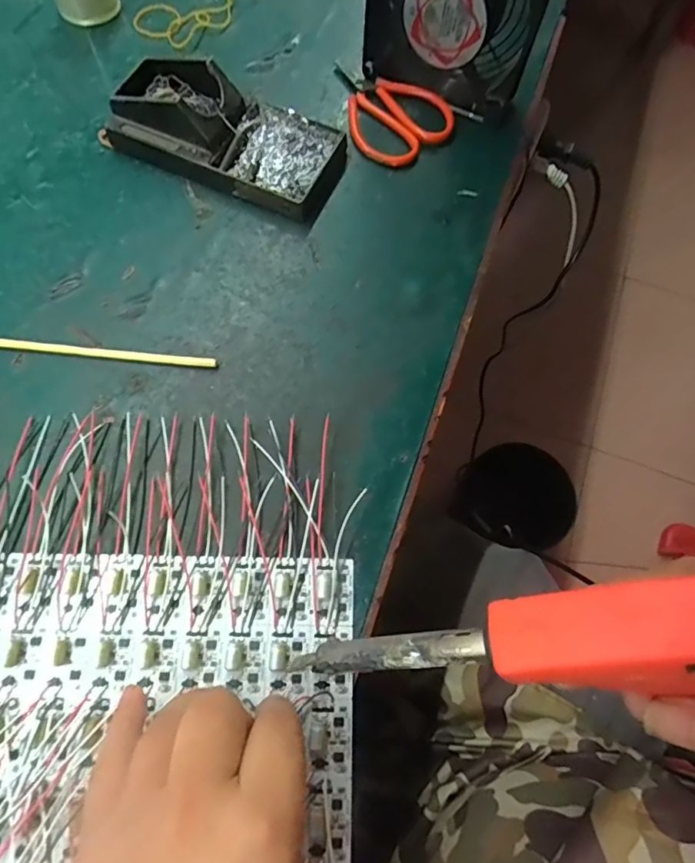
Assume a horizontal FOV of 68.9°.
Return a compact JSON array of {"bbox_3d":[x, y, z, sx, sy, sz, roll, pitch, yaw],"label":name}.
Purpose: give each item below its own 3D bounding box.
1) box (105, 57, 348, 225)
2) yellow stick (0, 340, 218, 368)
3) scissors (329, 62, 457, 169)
[{"bbox_3d":[-0.089,-0.218,0.364,0.168,0.038,0.083,22,71,5],"label":"box"},{"bbox_3d":[-0.180,-0.052,0.320,0.193,0.005,0.006,5,68,1],"label":"yellow stick"},{"bbox_3d":[0.022,-0.250,0.392,0.111,0.015,0.069,39,73,11],"label":"scissors"}]

